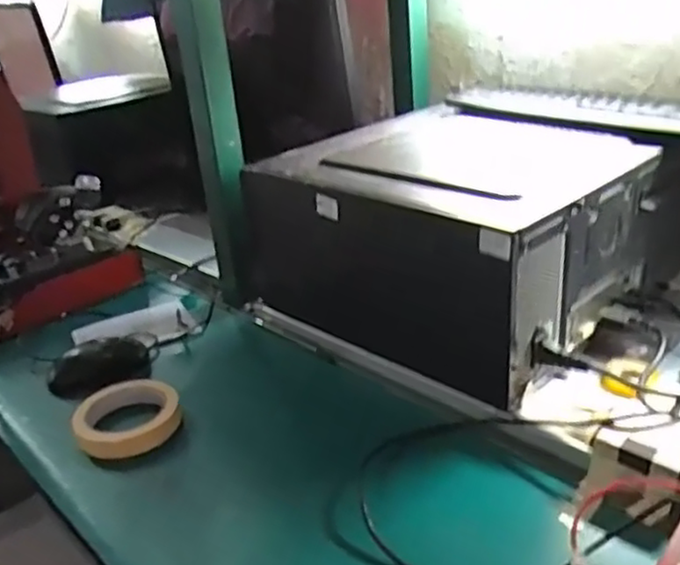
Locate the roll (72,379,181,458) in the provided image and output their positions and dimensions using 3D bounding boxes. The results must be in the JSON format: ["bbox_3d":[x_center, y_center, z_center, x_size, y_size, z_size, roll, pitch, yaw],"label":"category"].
[{"bbox_3d":[-0.212,0.133,0.691,0.100,0.024,0.100,-4,25,2],"label":"roll"}]

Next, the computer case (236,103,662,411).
[{"bbox_3d":[0.119,-0.053,0.808,0.303,0.204,0.385,-25,32,-36],"label":"computer case"}]

